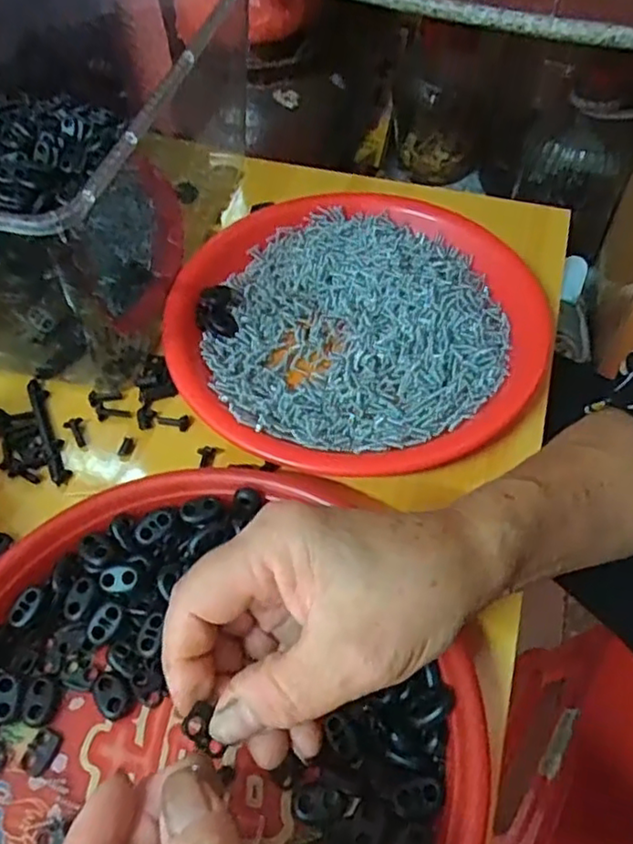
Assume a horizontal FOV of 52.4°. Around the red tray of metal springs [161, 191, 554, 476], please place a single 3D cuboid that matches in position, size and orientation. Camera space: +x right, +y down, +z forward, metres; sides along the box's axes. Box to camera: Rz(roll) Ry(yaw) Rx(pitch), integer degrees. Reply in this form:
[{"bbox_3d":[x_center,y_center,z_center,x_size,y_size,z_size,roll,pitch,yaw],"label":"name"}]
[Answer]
[{"bbox_3d":[0.022,-0.068,0.400,0.228,0.025,0.220,-39,63,-22],"label":"red tray of metal springs"}]

